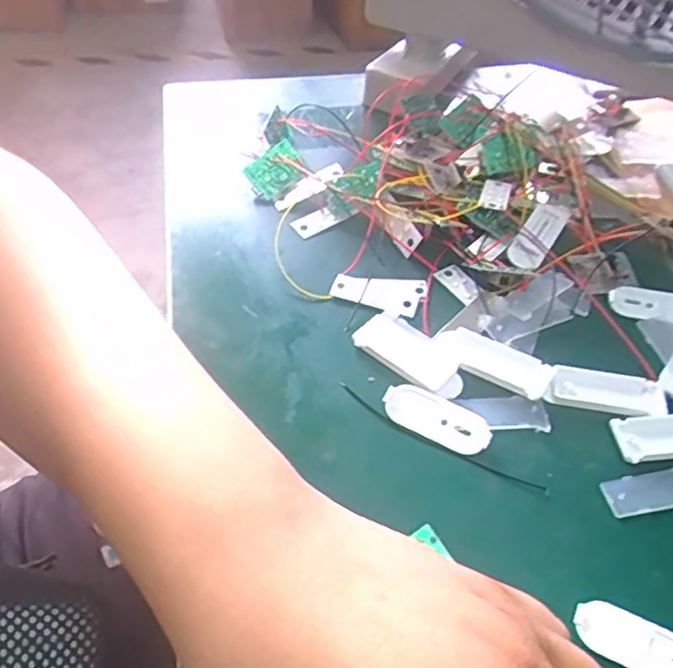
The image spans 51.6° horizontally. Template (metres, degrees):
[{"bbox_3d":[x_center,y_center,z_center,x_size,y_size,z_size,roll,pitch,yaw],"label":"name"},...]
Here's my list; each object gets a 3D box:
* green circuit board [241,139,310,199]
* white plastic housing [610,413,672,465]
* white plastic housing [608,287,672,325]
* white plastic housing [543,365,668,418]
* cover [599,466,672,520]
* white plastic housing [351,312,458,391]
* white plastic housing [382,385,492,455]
[{"bbox_3d":[-0.038,-0.100,0.429,0.034,0.005,0.027,-34,81,4],"label":"green circuit board"},{"bbox_3d":[0.155,0.045,0.318,0.056,0.004,0.022,-5,49,-8],"label":"white plastic housing"},{"bbox_3d":[0.171,-0.015,0.374,0.046,0.007,0.017,14,49,8],"label":"white plastic housing"},{"bbox_3d":[0.129,0.027,0.332,0.056,0.006,0.022,9,48,4],"label":"white plastic housing"},{"bbox_3d":[0.140,0.067,0.300,0.048,0.004,0.020,-10,50,-12],"label":"cover"},{"bbox_3d":[0.034,0.007,0.346,0.051,0.005,0.027,36,56,25],"label":"white plastic housing"},{"bbox_3d":[0.046,0.038,0.320,0.050,0.008,0.020,22,51,16],"label":"white plastic housing"}]

